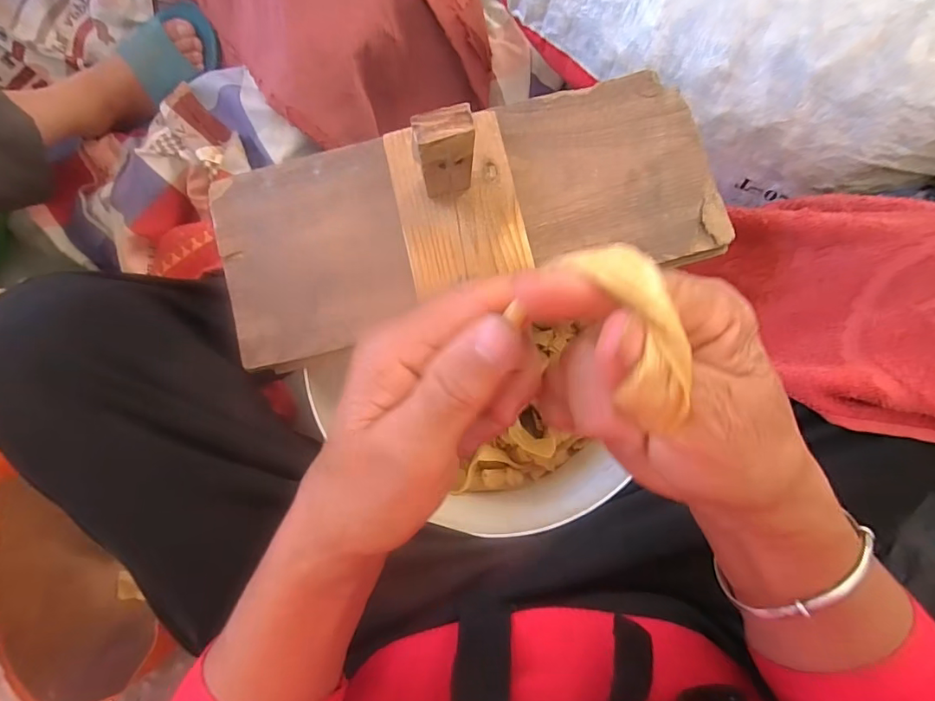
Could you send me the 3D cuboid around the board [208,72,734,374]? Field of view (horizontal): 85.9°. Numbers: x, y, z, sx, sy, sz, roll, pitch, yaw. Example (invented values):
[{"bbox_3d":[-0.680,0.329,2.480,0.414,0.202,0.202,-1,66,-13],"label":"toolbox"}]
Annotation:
[{"bbox_3d":[-0.001,-0.113,0.337,0.385,0.126,0.161,-15,83,-1],"label":"board"}]

